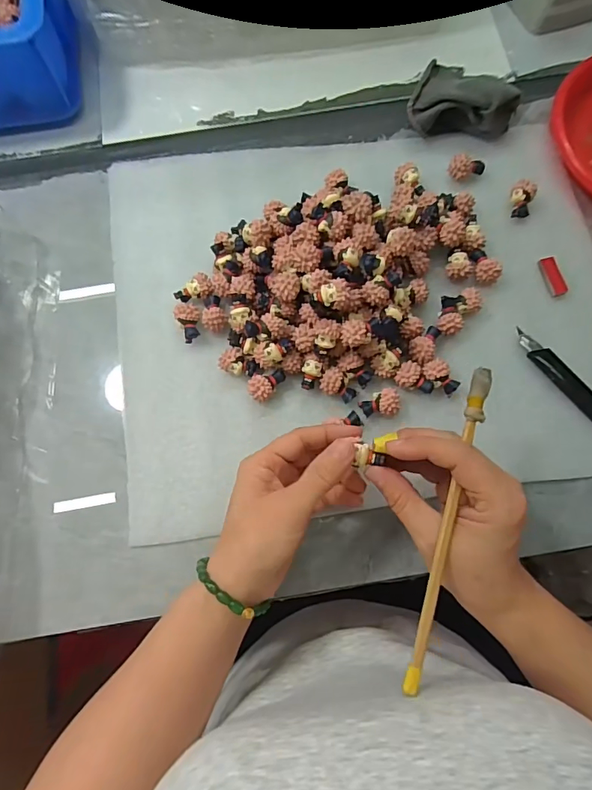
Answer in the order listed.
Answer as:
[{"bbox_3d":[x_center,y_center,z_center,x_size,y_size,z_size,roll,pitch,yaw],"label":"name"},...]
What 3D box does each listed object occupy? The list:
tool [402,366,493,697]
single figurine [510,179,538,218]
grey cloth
[{"bbox_3d":[0.086,0.071,0.253,0.010,0.007,0.182,16,81,3],"label":"tool"},{"bbox_3d":[0.191,-0.166,0.380,0.018,0.015,0.029,7,76,3],"label":"single figurine"},{"bbox_3d":[0.141,-0.246,0.394,0.087,0.045,0.055,26,78,10],"label":"grey cloth"}]

